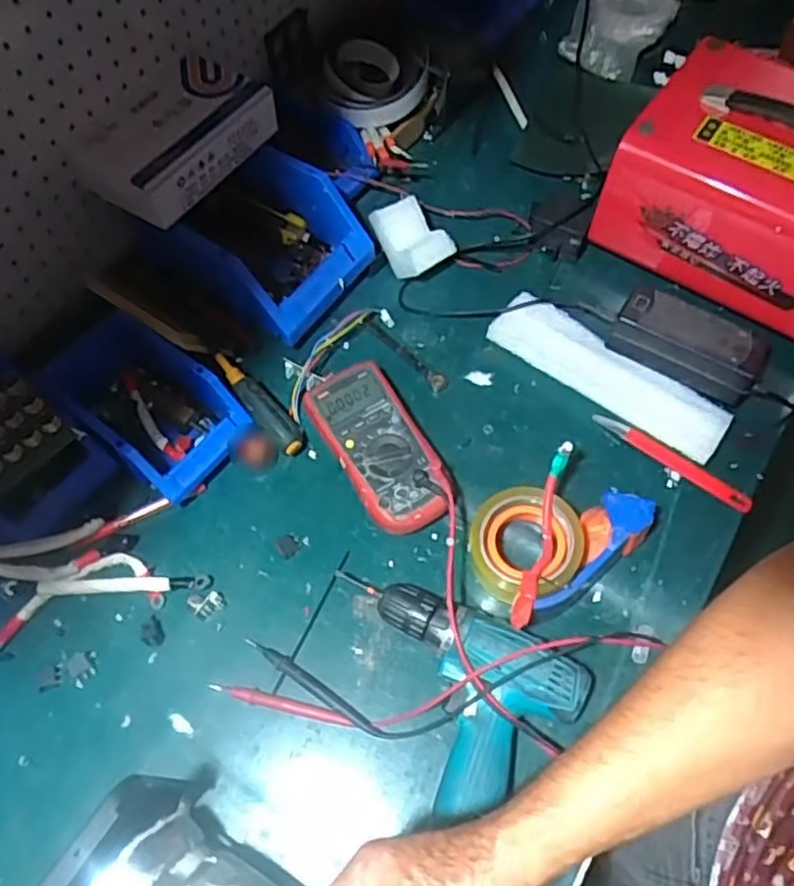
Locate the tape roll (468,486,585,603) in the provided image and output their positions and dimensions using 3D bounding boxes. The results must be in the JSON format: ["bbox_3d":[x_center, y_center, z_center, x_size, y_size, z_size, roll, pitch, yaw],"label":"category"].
[{"bbox_3d":[0.118,0.094,0.632,0.096,0.057,0.099,0,63,0],"label":"tape roll"}]

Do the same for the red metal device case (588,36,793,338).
[{"bbox_3d":[0.401,-0.265,0.746,0.313,0.163,0.207,27,66,14],"label":"red metal device case"}]

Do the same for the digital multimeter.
[{"bbox_3d":[-0.018,0.009,0.683,0.089,0.048,0.180,-24,65,-11],"label":"digital multimeter"}]

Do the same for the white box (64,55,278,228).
[{"bbox_3d":[-0.225,-0.317,0.715,0.124,0.053,0.199,38,69,18],"label":"white box"}]

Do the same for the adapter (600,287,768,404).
[{"bbox_3d":[0.304,-0.107,0.724,0.150,0.046,0.086,24,66,13],"label":"adapter"}]

